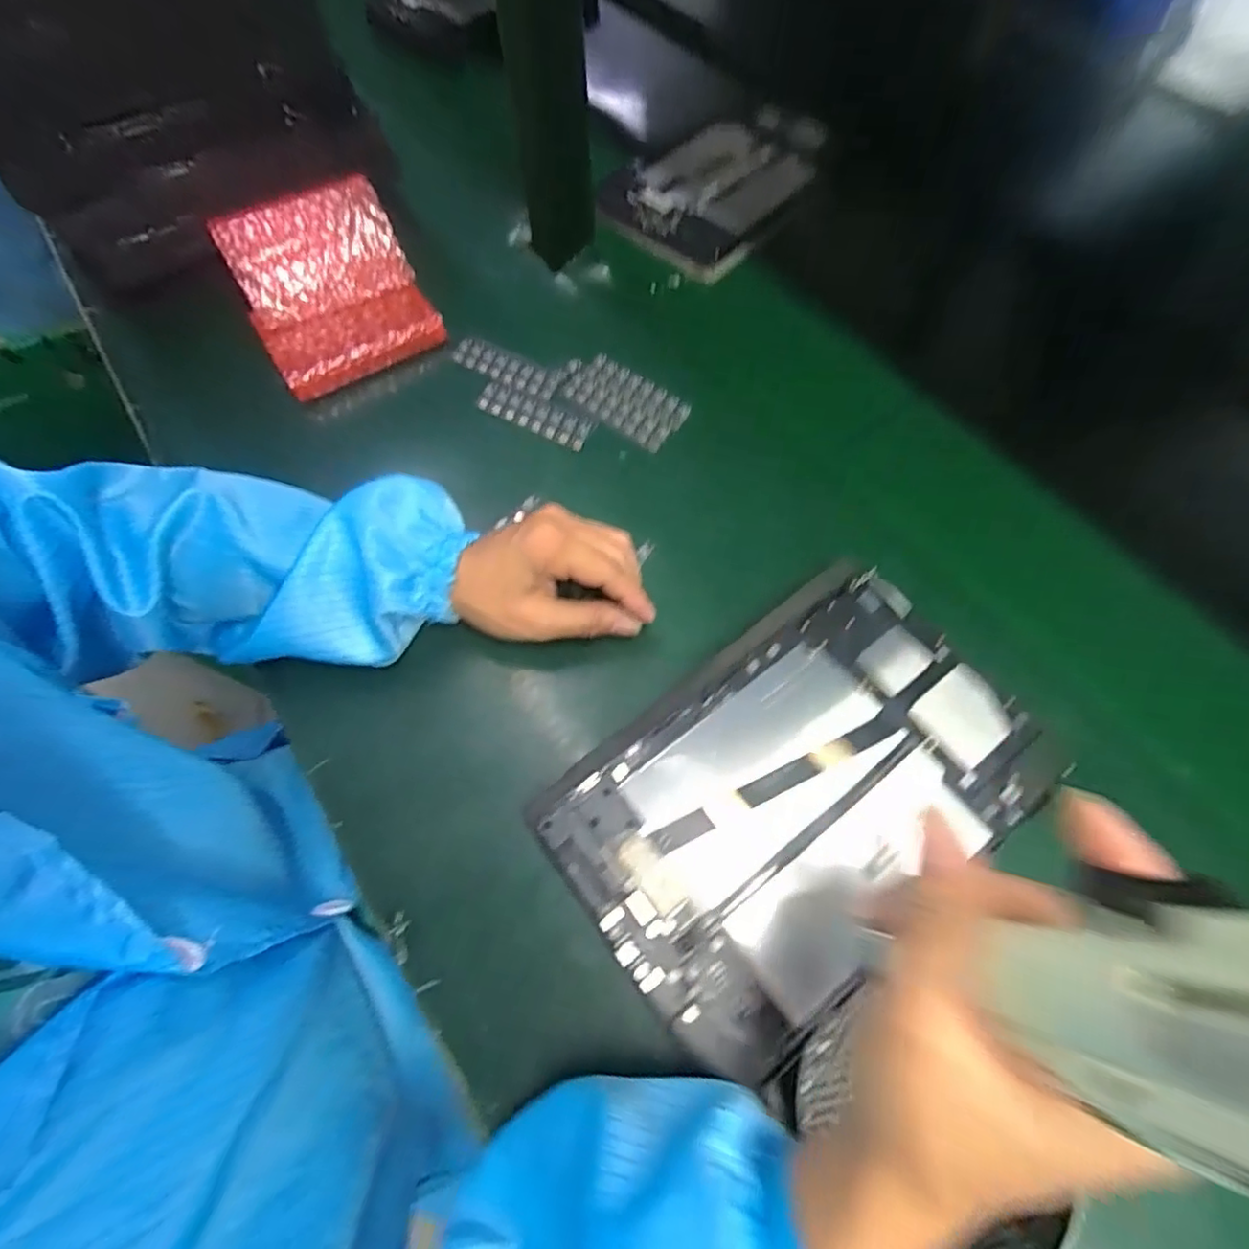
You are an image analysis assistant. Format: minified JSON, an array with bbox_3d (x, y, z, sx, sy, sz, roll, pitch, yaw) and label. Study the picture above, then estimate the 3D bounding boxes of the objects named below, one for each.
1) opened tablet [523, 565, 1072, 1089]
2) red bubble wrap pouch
[{"bbox_3d":[0.089,0.080,0.310,0.235,0.016,0.157,-35,70,-15],"label":"opened tablet"},{"bbox_3d":[-0.226,-0.258,0.468,0.128,0.074,0.121,-28,68,-12],"label":"red bubble wrap pouch"}]

